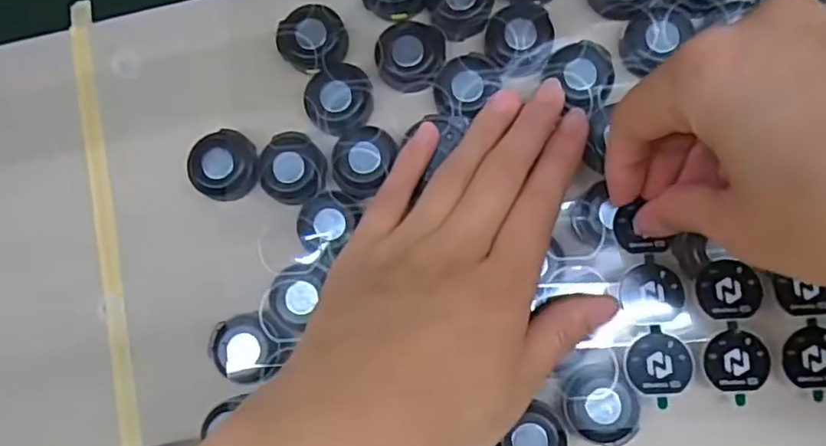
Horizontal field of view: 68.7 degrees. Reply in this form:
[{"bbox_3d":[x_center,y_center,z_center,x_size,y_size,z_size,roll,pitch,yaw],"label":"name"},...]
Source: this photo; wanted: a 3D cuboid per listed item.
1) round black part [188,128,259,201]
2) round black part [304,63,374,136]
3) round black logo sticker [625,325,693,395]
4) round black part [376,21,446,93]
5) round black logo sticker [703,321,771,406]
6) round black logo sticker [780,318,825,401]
[{"bbox_3d":[-0.083,-0.024,0.266,0.029,0.013,0.031,-1,83,5],"label":"round black part"},{"bbox_3d":[-0.032,-0.054,0.268,0.029,0.012,0.031,-1,83,5],"label":"round black part"},{"bbox_3d":[0.096,0.055,0.235,0.024,0.004,0.024,-1,83,5],"label":"round black logo sticker"},{"bbox_3d":[-0.001,-0.073,0.269,0.028,0.014,0.030,-1,83,5],"label":"round black part"},{"bbox_3d":[0.125,0.053,0.232,0.023,0.004,0.024,-1,83,5],"label":"round black logo sticker"},{"bbox_3d":[0.153,0.051,0.229,0.022,0.004,0.023,-1,83,5],"label":"round black logo sticker"}]

